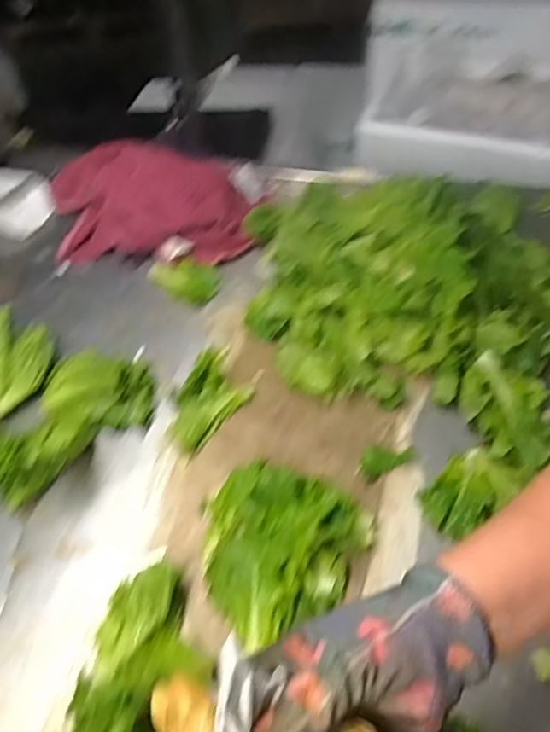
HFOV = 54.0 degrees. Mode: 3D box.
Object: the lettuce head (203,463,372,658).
[{"bbox_3d":[0.001,0.138,0.451,0.137,0.049,0.132,-2,53,2],"label":"lettuce head"}]

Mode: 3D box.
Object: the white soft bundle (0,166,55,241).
[{"bbox_3d":[-0.396,-0.241,0.760,0.146,0.067,0.085,15,55,15],"label":"white soft bundle"}]

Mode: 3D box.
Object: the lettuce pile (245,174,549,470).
[{"bbox_3d":[0.133,-0.104,0.596,0.371,0.101,0.322,18,56,17],"label":"lettuce pile"}]

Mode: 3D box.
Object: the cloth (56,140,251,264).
[{"bbox_3d":[-0.173,-0.219,0.707,0.289,0.090,0.161,5,53,8],"label":"cloth"}]

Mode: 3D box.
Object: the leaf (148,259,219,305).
[{"bbox_3d":[-0.112,-0.108,0.664,0.082,0.024,0.052,16,56,16],"label":"leaf"}]

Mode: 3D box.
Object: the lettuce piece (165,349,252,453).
[{"bbox_3d":[-0.065,0.033,0.551,0.061,0.025,0.122,18,56,17],"label":"lettuce piece"}]

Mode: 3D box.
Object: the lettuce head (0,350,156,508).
[{"bbox_3d":[-0.197,0.050,0.522,0.094,0.069,0.180,30,60,24],"label":"lettuce head"}]

